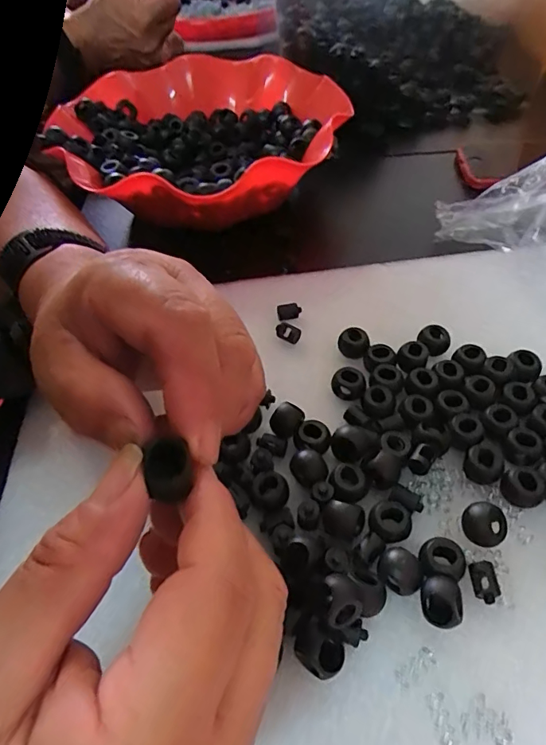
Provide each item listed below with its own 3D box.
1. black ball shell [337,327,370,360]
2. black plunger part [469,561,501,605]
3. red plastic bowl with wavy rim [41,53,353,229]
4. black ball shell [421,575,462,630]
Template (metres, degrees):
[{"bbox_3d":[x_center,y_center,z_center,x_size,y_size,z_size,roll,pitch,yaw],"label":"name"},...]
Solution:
[{"bbox_3d":[0.046,-0.015,0.270,0.017,0.013,0.015,7,50,10],"label":"black ball shell"},{"bbox_3d":[0.084,0.083,0.188,0.008,0.008,0.015,-4,49,0],"label":"black plunger part"},{"bbox_3d":[-0.054,-0.188,0.386,0.202,0.054,0.216,-2,49,2],"label":"red plastic bowl with wavy rim"},{"bbox_3d":[0.064,0.088,0.181,0.013,0.012,0.017,-1,49,3],"label":"black ball shell"}]

